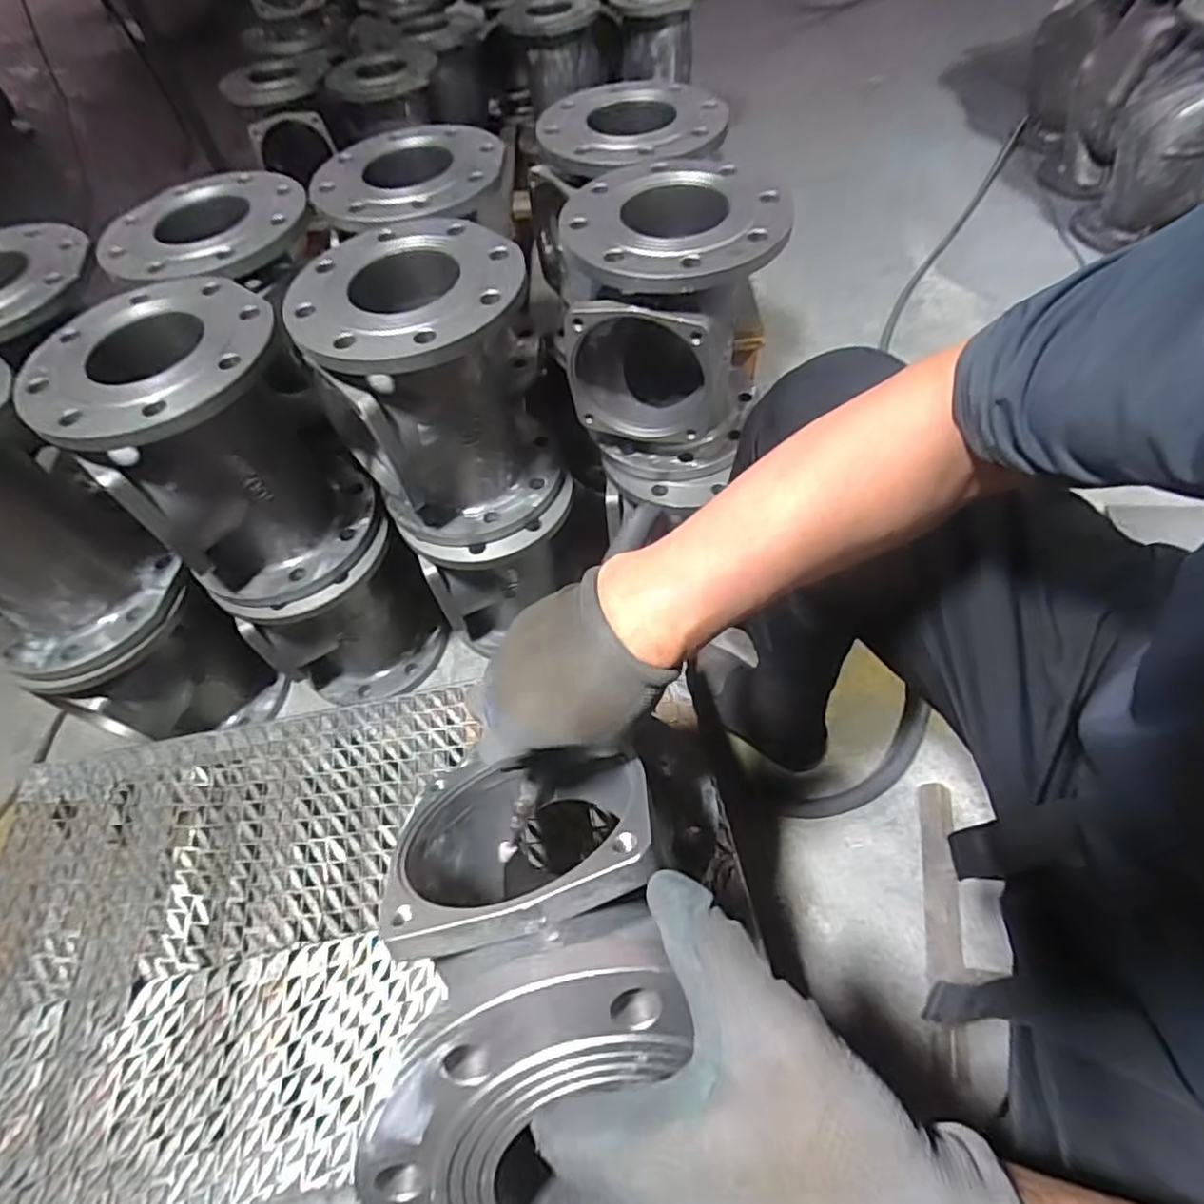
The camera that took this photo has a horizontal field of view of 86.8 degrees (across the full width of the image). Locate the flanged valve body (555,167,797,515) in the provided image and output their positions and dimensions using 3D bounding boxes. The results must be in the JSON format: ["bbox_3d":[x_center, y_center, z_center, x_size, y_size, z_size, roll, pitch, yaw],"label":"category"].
[{"bbox_3d":[0.074,-0.283,0.694,0.211,0.261,0.238,-2,56,3],"label":"flanged valve body"}]

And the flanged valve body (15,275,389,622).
[{"bbox_3d":[-0.383,-0.155,0.662,0.209,0.263,0.243,-32,59,-16],"label":"flanged valve body"}]

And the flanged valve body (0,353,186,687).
[{"bbox_3d":[-0.590,-0.073,0.624,0.203,0.254,0.207,-40,62,-20],"label":"flanged valve body"}]

